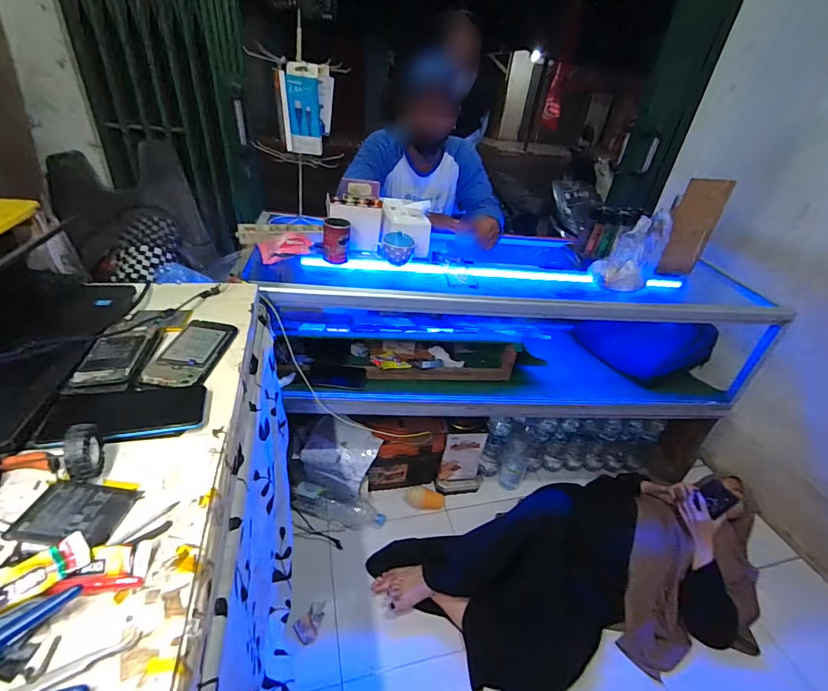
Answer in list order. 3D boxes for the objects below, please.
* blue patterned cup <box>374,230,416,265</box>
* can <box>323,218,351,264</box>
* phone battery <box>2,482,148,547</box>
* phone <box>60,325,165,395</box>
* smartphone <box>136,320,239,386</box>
[{"bbox_3d":[-0.053,-0.261,1.081,0.106,0.070,0.082,5,34,-5],"label":"blue patterned cup"},{"bbox_3d":[-0.202,-0.270,1.050,0.069,0.102,0.073,-1,34,-13],"label":"can"},{"bbox_3d":[-0.318,0.158,0.386,0.083,0.009,0.063,8,33,0],"label":"phone battery"},{"bbox_3d":[-0.415,0.012,0.570,0.072,0.020,0.143,0,34,-11],"label":"phone"},{"bbox_3d":[-0.334,0.004,0.611,0.082,0.011,0.166,5,34,-4],"label":"smartphone"}]

